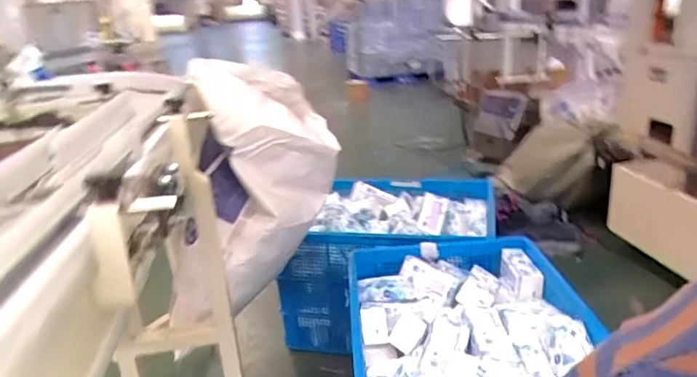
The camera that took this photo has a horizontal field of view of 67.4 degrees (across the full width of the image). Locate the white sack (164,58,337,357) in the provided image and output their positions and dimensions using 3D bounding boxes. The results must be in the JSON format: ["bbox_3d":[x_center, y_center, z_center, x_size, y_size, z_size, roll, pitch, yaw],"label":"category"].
[{"bbox_3d":[-0.270,0.055,1.356,0.403,0.705,0.233,12,10,-30],"label":"white sack"}]

